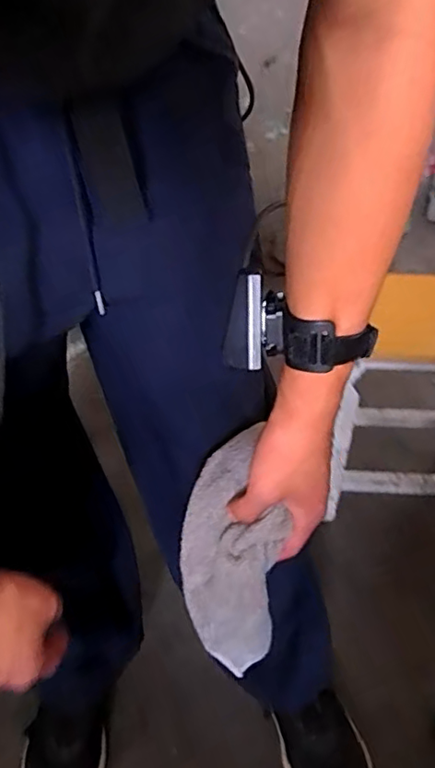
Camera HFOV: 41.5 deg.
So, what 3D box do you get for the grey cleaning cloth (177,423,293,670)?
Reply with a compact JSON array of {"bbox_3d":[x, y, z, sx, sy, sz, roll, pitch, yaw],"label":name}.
[{"bbox_3d":[0.011,0.152,0.479,0.080,0.208,0.086,-1,5,3],"label":"grey cleaning cloth"}]

